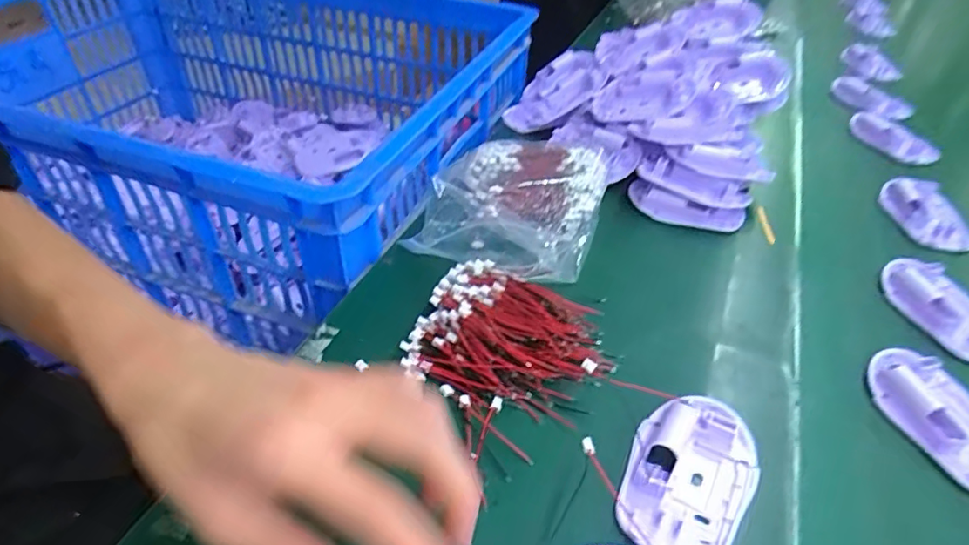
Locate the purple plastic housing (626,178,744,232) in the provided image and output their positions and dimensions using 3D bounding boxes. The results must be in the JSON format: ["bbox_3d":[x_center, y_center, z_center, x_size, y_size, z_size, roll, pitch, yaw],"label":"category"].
[{"bbox_3d":[0.173,-0.056,0.487,0.097,0.025,0.022,22,46,19],"label":"purple plastic housing"}]

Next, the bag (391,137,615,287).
[{"bbox_3d":[0.026,-0.063,0.462,0.134,0.034,0.164,15,44,11],"label":"bag"}]

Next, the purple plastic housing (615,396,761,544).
[{"bbox_3d":[0.109,0.105,0.295,0.061,0.015,0.094,25,46,21],"label":"purple plastic housing"}]

